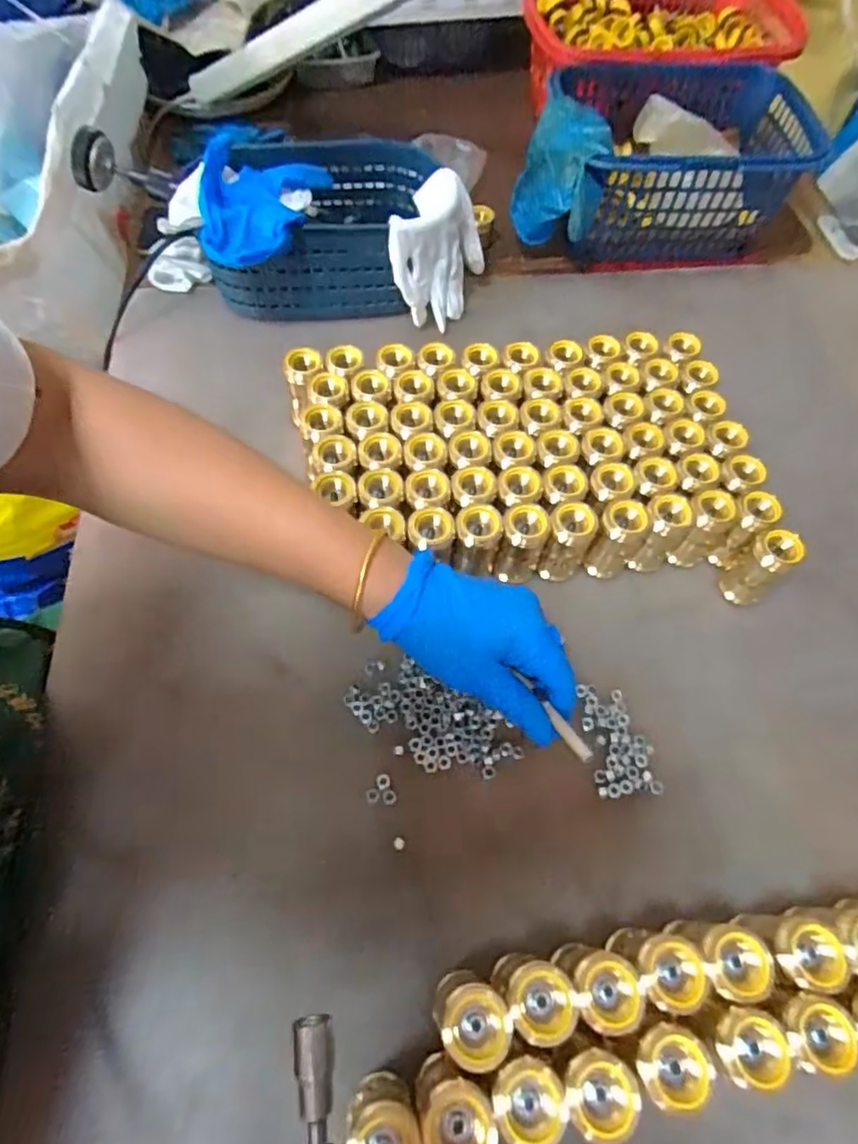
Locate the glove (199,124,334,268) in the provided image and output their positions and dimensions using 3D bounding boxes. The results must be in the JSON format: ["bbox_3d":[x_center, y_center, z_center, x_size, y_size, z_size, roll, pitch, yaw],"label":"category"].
[{"bbox_3d":[-0.149,-0.320,0.512,0.092,0.039,0.156,11,62,3],"label":"glove"}]

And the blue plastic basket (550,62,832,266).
[{"bbox_3d":[0.255,-0.420,0.626,0.238,0.117,0.198,-6,63,-6],"label":"blue plastic basket"}]

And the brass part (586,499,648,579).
[{"bbox_3d":[0.132,-0.023,0.434,0.028,0.064,0.029,1,62,-2],"label":"brass part"}]

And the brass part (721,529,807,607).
[{"bbox_3d":[0.237,-0.003,0.428,0.024,0.066,0.027,-36,69,-19],"label":"brass part"}]

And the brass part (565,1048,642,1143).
[{"bbox_3d":[0.075,0.227,0.259,0.026,0.022,0.031,-3,63,-4],"label":"brass part"}]

